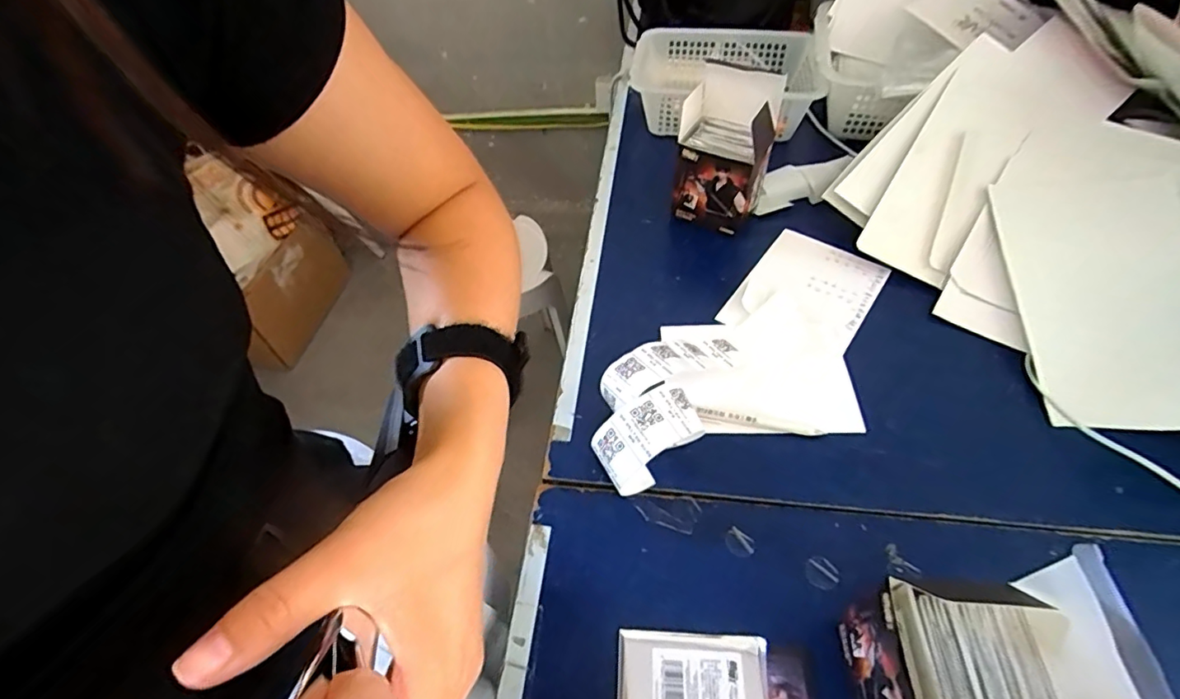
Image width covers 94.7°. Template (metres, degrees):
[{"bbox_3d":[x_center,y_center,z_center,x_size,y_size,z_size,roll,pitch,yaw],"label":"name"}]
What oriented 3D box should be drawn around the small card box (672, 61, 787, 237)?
[{"bbox_3d":[0.156,-0.227,0.640,0.104,0.156,0.083,15,55,14],"label":"small card box"}]

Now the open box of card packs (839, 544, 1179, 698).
[{"bbox_3d":[0.217,0.184,0.313,0.085,0.174,0.099,-1,52,4],"label":"open box of card packs"}]

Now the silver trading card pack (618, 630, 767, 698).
[{"bbox_3d":[0.072,0.244,0.383,0.103,0.004,0.079,2,53,4],"label":"silver trading card pack"}]

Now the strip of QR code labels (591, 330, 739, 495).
[{"bbox_3d":[0.075,0.035,0.506,0.100,0.060,0.210,29,59,22],"label":"strip of QR code labels"}]

